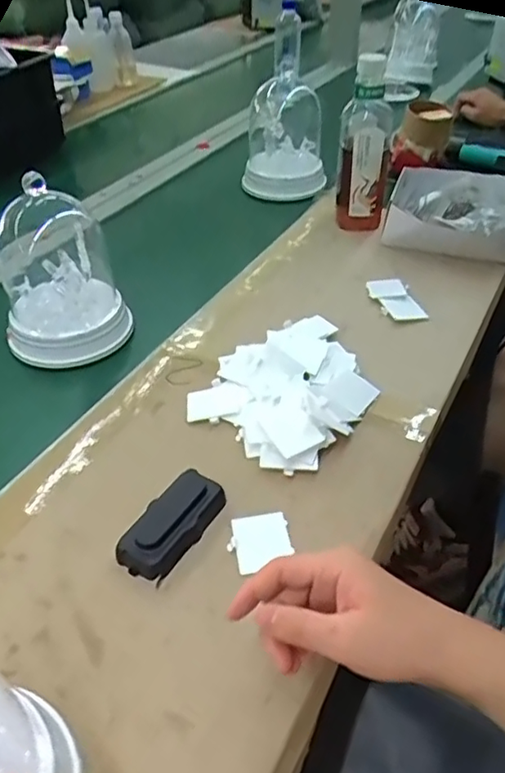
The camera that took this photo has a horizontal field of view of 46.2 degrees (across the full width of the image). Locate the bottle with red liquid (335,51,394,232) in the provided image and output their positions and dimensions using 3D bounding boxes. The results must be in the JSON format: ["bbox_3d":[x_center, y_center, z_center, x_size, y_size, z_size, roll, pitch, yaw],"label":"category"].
[{"bbox_3d":[0.173,-0.367,0.909,0.076,0.239,0.072,7,42,7],"label":"bottle with red liquid"}]

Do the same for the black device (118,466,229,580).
[{"bbox_3d":[-0.068,0.119,0.524,0.055,0.030,0.106,21,45,22],"label":"black device"}]

